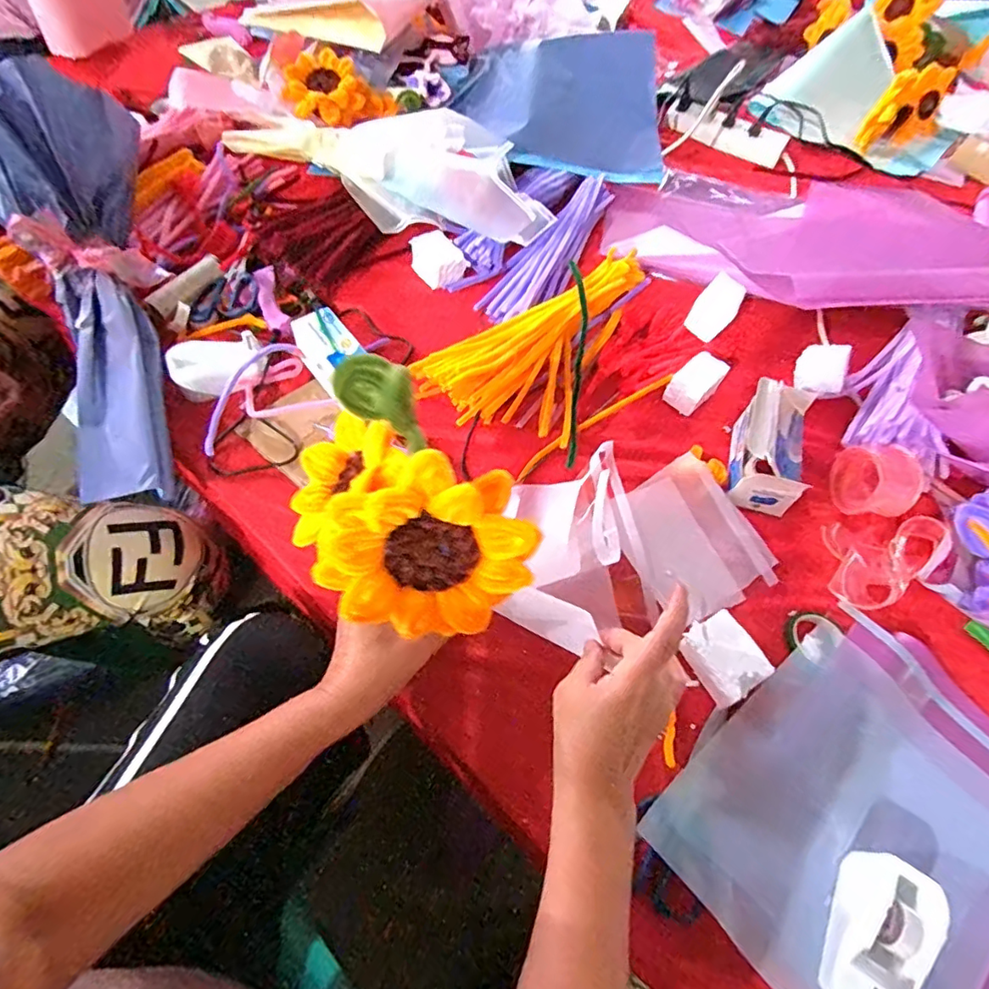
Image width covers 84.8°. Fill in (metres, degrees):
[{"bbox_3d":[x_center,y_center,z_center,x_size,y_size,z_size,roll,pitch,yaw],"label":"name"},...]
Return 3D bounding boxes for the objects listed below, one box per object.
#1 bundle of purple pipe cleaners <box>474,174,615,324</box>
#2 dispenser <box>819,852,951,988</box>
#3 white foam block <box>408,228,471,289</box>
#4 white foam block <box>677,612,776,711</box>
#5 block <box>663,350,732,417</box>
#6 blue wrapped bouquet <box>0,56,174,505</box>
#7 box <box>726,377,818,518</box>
[{"bbox_3d":[0.084,-0.329,0.730,0.084,0.037,0.301,32,64,14],"label":"bundle of purple pipe cleaners"},{"bbox_3d":[0.279,0.318,0.389,0.053,0.044,0.104,34,65,15],"label":"dispenser"},{"bbox_3d":[-0.077,-0.308,0.715,0.054,0.042,0.073,-36,68,-20],"label":"white foam block"},{"bbox_3d":[0.202,0.144,0.479,0.053,0.031,0.066,-31,67,-18],"label":"white foam block"},{"bbox_3d":[0.231,-0.126,0.628,0.070,0.046,0.042,-39,69,-21],"label":"block"},{"bbox_3d":[-0.430,-0.252,0.576,0.179,0.156,0.511,-27,66,-17],"label":"blue wrapped bouquet"},{"bbox_3d":[0.288,-0.054,0.561,0.068,0.074,0.120,14,61,5],"label":"box"}]

